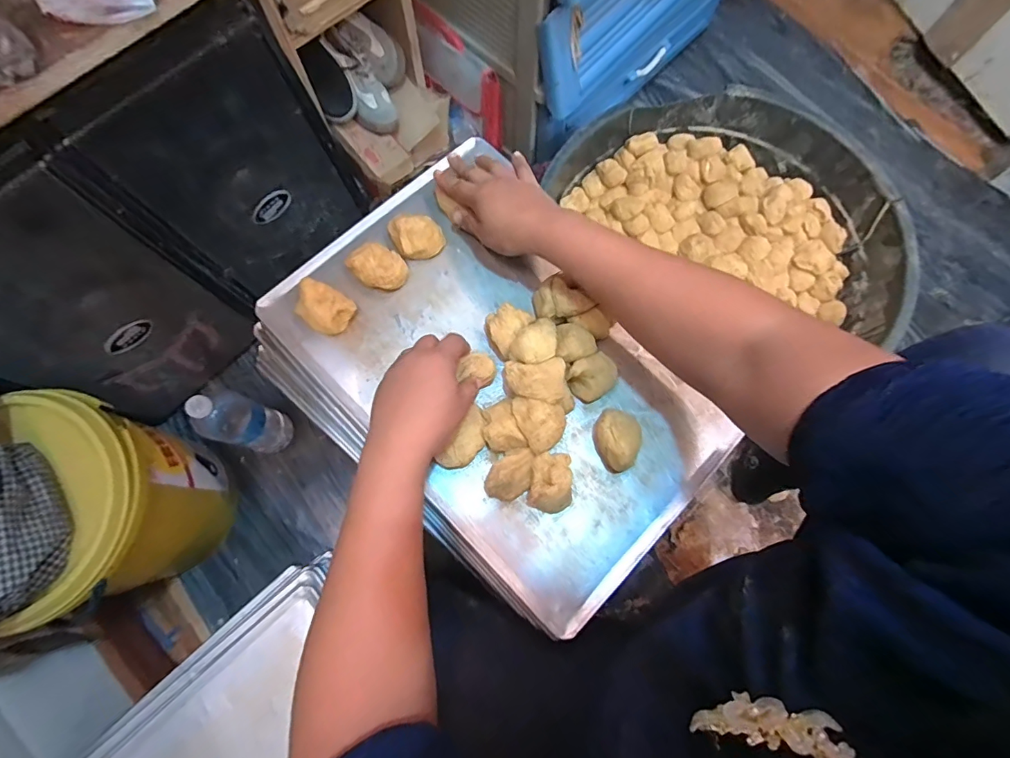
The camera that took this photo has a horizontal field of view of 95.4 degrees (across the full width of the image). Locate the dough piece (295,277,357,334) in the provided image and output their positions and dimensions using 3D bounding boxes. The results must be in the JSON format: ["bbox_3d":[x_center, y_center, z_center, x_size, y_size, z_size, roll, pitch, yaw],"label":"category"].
[{"bbox_3d":[-0.186,-0.074,0.470,0.055,0.022,0.044,29,77,9],"label":"dough piece"}]

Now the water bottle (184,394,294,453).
[{"bbox_3d":[-0.430,0.071,0.757,0.076,0.250,0.078,14,75,6],"label":"water bottle"}]

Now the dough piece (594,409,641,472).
[{"bbox_3d":[0.112,0.060,0.450,0.044,0.031,0.058,-5,74,0],"label":"dough piece"}]

